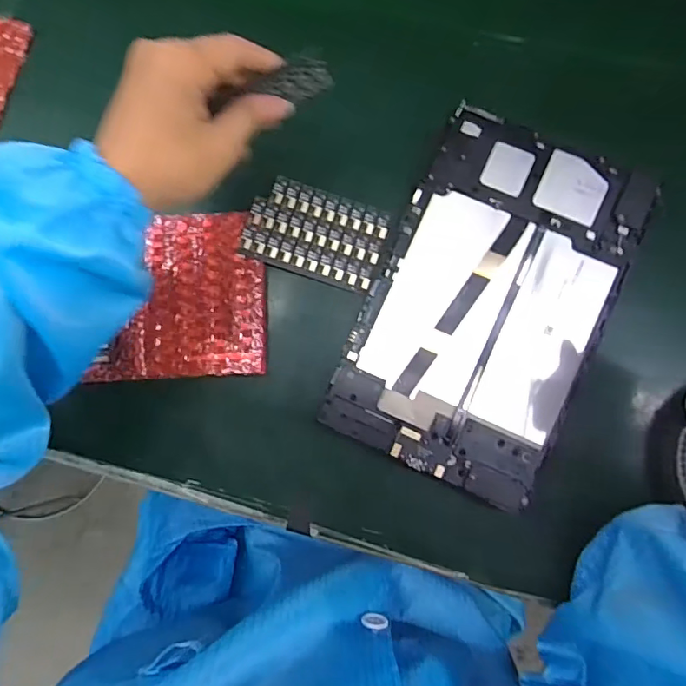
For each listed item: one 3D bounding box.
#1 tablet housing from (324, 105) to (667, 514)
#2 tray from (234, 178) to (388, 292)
[{"bbox_3d":[0.097,-0.027,0.331,0.143,0.014,0.235,24,87,6],"label":"tablet housing"},{"bbox_3d":[-0.020,-0.081,0.363,0.098,0.009,0.064,17,85,5],"label":"tray"}]

